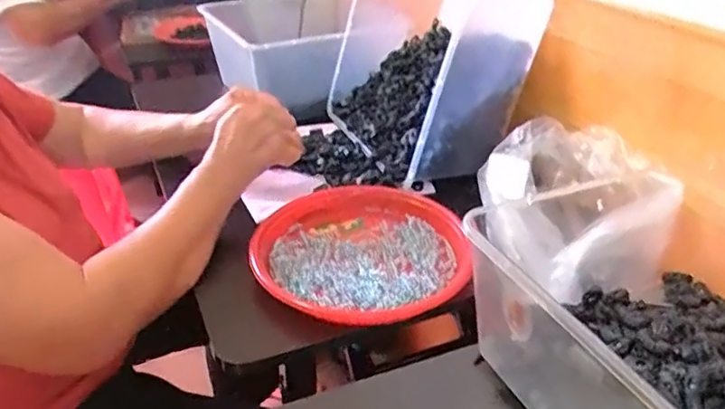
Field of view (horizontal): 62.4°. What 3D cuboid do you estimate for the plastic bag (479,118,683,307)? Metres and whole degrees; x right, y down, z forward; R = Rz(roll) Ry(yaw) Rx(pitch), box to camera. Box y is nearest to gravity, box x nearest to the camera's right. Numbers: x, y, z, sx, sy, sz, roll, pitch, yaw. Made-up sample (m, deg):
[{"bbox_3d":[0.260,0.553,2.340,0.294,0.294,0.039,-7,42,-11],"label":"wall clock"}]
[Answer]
[{"bbox_3d":[0.232,0.003,0.671,0.173,0.116,0.234,-6,32,-9],"label":"plastic bag"}]

